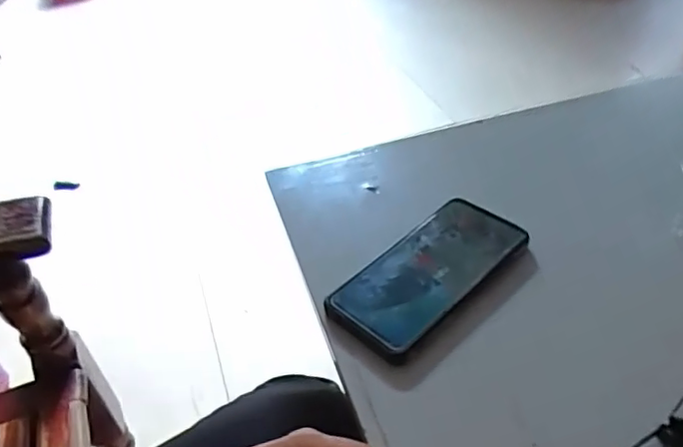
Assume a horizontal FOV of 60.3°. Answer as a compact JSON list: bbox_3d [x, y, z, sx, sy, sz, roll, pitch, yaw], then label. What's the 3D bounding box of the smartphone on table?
[{"bbox_3d":[0.071,0.037,0.460,0.077,0.012,0.162,32,54,32],"label":"smartphone on table"}]

